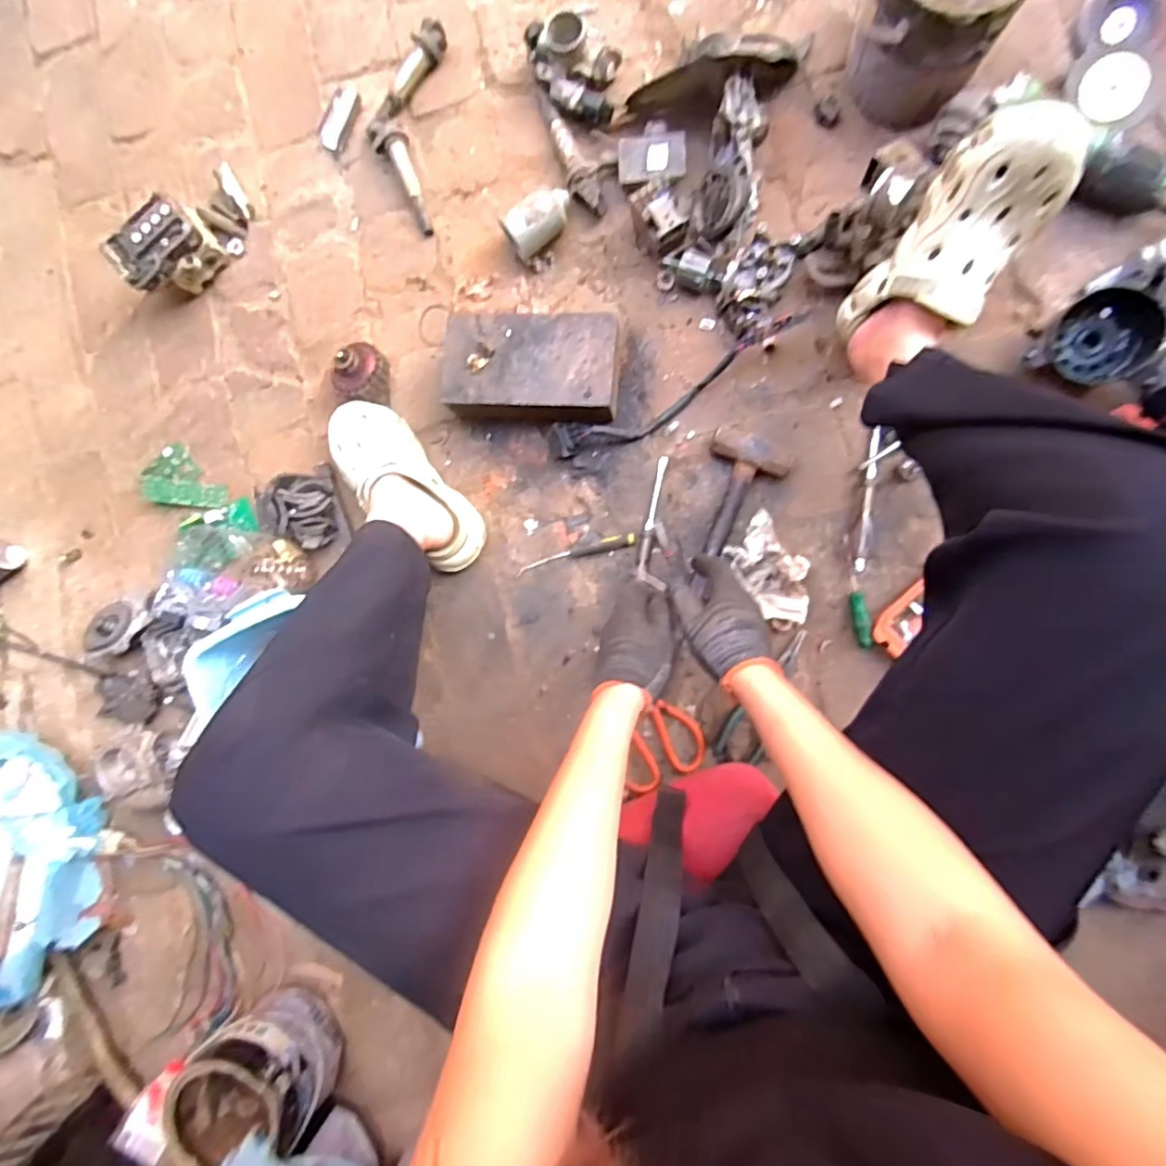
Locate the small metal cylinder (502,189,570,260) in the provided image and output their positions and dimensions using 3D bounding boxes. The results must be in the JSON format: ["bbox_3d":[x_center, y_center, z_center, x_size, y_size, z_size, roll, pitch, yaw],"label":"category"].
[{"bbox_3d":[-0.058,-0.470,0.769,0.092,0.069,0.054,-35,85,8],"label":"small metal cylinder"}]

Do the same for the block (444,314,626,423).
[{"bbox_3d":[-0.066,-0.282,0.781,0.226,0.077,0.127,5,91,9],"label":"block"}]

